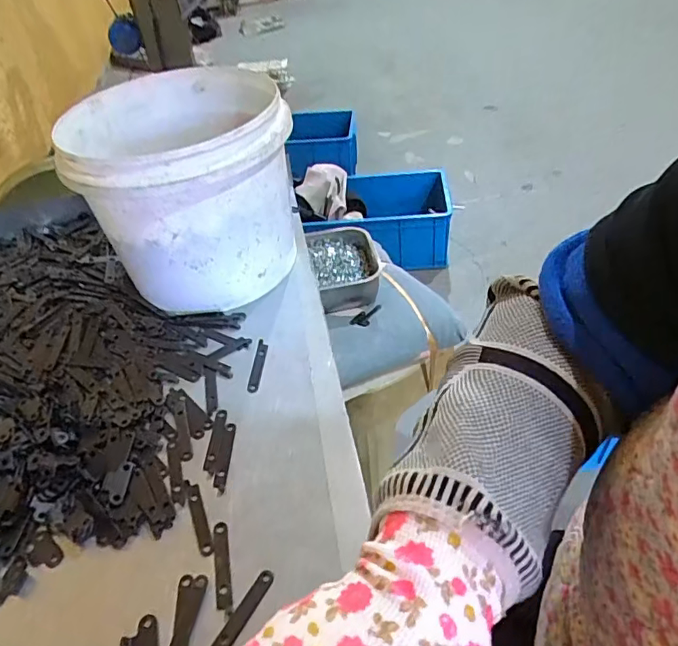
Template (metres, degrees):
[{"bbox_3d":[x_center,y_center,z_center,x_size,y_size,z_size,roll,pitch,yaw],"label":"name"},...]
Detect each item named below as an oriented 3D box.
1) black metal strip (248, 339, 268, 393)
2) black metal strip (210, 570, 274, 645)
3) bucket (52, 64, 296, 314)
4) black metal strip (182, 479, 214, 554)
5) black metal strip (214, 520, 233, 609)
[{"bbox_3d":[-0.065,0.033,0.428,0.009,0.004,0.053,1,42,4],"label":"black metal strip"},{"bbox_3d":[-0.053,0.157,0.288,0.010,0.004,0.053,20,47,24],"label":"black metal strip"},{"bbox_3d":[-0.136,-0.120,0.493,0.178,0.152,0.192,-4,43,4],"label":"bucket"},{"bbox_3d":[-0.089,0.120,0.336,0.009,0.004,0.055,-17,44,-15],"label":"black metal strip"},{"bbox_3d":[-0.068,0.139,0.311,0.009,0.004,0.050,-10,42,-8],"label":"black metal strip"}]

